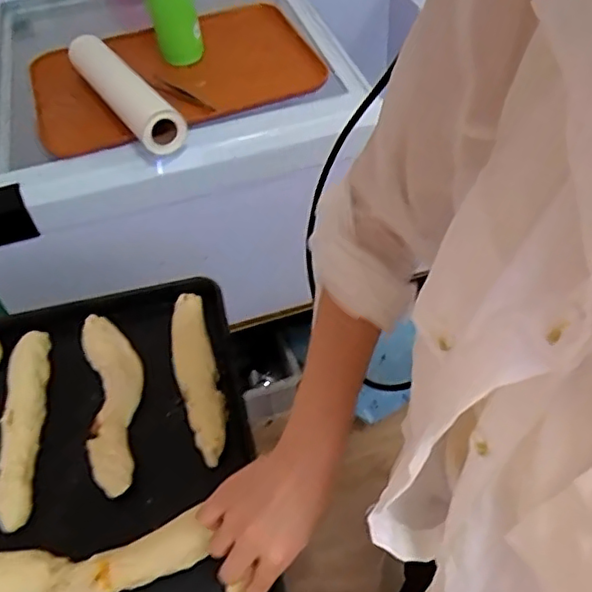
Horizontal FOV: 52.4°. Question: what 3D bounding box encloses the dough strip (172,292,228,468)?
[{"bbox_3d":[-0.109,0.083,0.661,0.043,0.020,0.209,-13,52,-9],"label":"dough strip"}]

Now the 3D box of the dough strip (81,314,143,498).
[{"bbox_3d":[-0.196,0.106,0.648,0.058,0.015,0.214,-13,52,-9],"label":"dough strip"}]

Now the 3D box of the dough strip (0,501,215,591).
[{"bbox_3d":[-0.234,0.249,0.535,0.302,0.020,0.067,-8,51,-2],"label":"dough strip"}]

